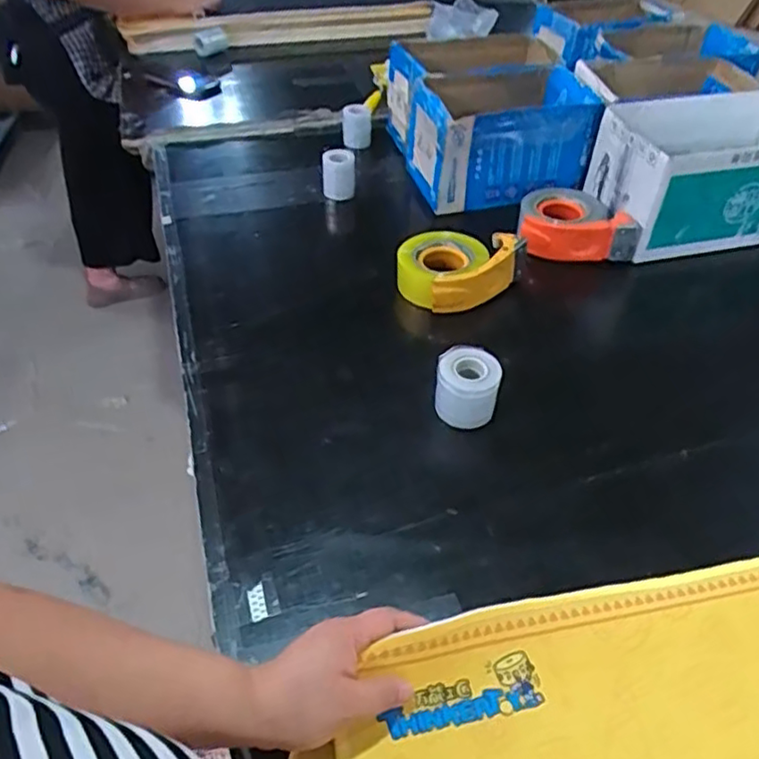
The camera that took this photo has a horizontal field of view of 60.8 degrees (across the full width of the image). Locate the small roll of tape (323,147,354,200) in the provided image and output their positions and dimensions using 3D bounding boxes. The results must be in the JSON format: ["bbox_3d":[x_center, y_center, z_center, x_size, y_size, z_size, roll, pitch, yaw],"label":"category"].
[{"bbox_3d":[-0.065,-0.324,1.028,0.051,0.069,0.041,-3,44,-4],"label":"small roll of tape"}]

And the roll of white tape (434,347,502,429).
[{"bbox_3d":[0.095,0.012,0.715,0.065,0.073,0.056,4,45,1],"label":"roll of white tape"}]

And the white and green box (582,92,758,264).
[{"bbox_3d":[0.499,-0.314,0.980,0.326,0.150,0.186,-11,45,-12],"label":"white and green box"}]

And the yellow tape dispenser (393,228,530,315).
[{"bbox_3d":[0.109,-0.151,0.881,0.171,0.069,0.113,-11,46,-14],"label":"yellow tape dispenser"}]

